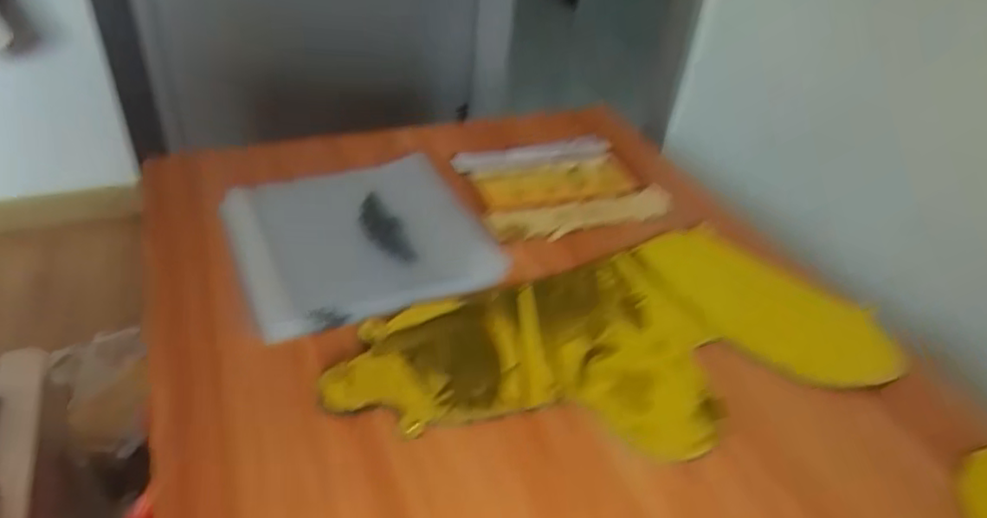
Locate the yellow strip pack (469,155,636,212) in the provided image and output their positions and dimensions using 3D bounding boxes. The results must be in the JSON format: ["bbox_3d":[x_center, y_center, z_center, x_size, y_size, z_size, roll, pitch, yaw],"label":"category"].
[{"bbox_3d":[0.064,-0.084,0.682,0.173,0.013,0.081,-11,42,-21],"label":"yellow strip pack"}]

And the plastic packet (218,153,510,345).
[{"bbox_3d":[-0.118,-0.021,0.578,0.207,0.028,0.201,-17,43,-25],"label":"plastic packet"}]

